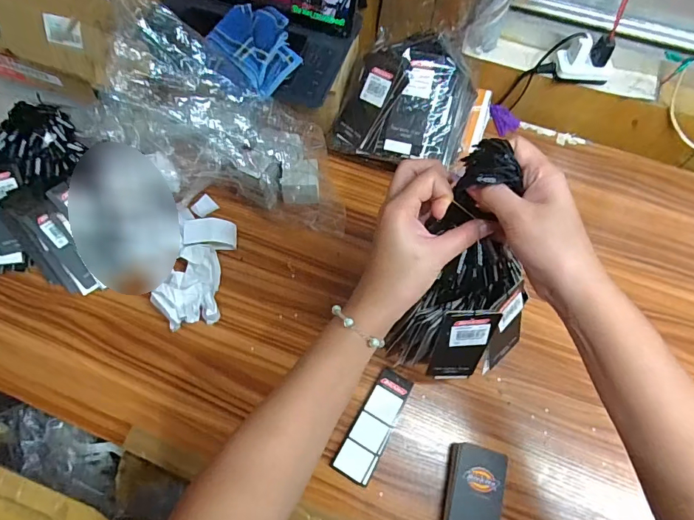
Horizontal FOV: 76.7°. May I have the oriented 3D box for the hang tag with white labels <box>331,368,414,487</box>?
[{"bbox_3d":[0.031,0.182,0.487,0.041,0.011,0.121,28,73,10],"label":"hang tag with white labels"}]

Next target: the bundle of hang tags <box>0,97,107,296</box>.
[{"bbox_3d":[-0.429,-0.097,0.575,0.240,0.078,0.278,-2,67,0],"label":"bundle of hang tags"}]

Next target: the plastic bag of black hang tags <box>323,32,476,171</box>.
[{"bbox_3d":[0.079,-0.205,0.576,0.166,0.071,0.166,19,109,6],"label":"plastic bag of black hang tags"}]

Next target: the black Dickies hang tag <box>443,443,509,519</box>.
[{"bbox_3d":[0.128,0.252,0.453,0.053,0.027,0.109,14,68,7],"label":"black Dickies hang tag"}]

